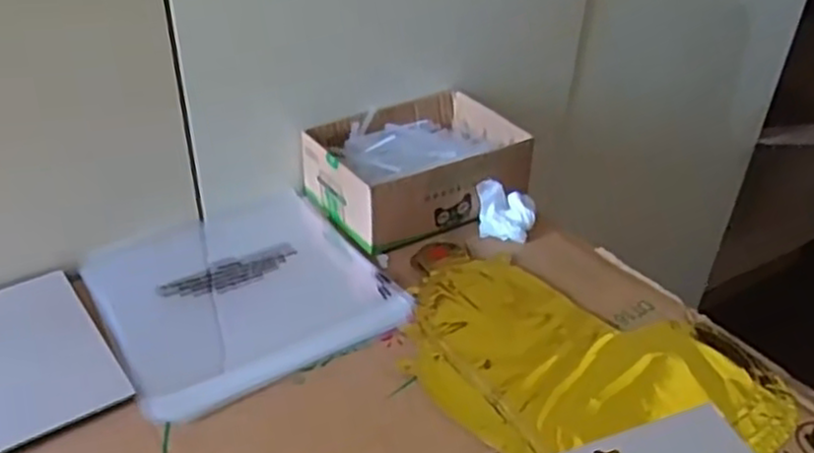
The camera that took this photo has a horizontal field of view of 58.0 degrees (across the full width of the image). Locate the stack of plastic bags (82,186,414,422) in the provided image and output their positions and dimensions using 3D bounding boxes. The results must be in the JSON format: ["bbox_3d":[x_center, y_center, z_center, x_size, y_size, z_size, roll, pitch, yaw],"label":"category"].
[{"bbox_3d":[-0.137,0.049,0.604,0.210,0.017,0.223,-19,38,-29],"label":"stack of plastic bags"}]

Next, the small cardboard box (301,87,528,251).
[{"bbox_3d":[0.012,-0.056,0.689,0.185,0.065,0.135,-20,41,-28],"label":"small cardboard box"}]

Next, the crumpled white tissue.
[{"bbox_3d":[0.090,-0.015,0.659,0.051,0.039,0.040,0,35,-4],"label":"crumpled white tissue"}]

